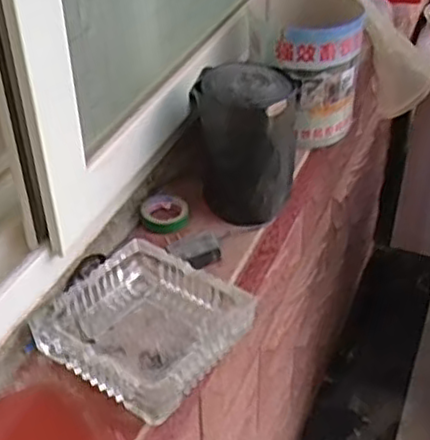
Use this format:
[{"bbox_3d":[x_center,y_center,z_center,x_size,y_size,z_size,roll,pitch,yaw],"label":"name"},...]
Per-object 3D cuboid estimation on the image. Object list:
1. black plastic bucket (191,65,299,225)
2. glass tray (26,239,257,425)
[{"bbox_3d":[0.035,-0.084,0.740,0.103,0.142,0.101,0,39,0],"label":"black plastic bucket"},{"bbox_3d":[-0.061,0.090,0.607,0.147,0.034,0.145,26,45,29],"label":"glass tray"}]

